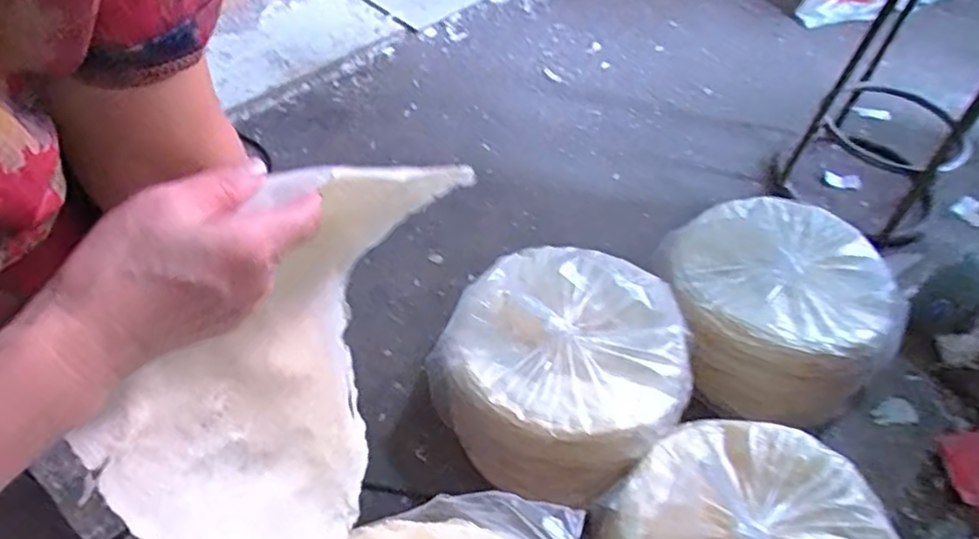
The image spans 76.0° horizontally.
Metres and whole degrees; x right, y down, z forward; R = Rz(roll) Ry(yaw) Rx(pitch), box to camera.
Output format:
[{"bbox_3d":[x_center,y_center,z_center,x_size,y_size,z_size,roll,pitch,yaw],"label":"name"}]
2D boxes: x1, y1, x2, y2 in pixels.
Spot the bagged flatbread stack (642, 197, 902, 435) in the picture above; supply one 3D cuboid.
[{"bbox_3d":[0.500,0.063,1.139,0.341,0.212,0.395,-10,53,-9],"label":"bagged flatbread stack"}]

